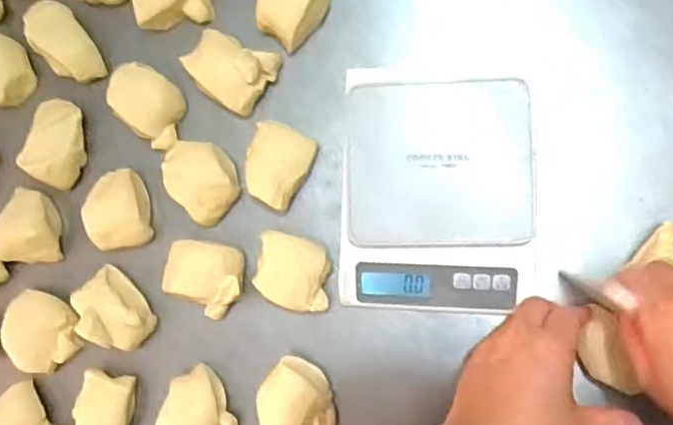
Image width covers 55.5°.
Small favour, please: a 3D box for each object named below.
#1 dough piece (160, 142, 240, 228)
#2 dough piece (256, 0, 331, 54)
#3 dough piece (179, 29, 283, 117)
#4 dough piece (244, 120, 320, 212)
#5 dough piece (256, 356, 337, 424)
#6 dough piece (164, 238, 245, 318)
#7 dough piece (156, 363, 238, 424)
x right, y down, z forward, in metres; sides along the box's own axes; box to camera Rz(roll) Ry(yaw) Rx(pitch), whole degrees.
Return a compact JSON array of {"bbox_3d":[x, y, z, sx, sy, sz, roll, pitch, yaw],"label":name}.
[{"bbox_3d":[-0.111,-0.027,0.530,0.052,0.030,0.065,-43,82,5],"label":"dough piece"},{"bbox_3d":[-0.034,-0.171,0.527,0.050,0.029,0.065,37,93,9],"label":"dough piece"},{"bbox_3d":[-0.088,-0.120,0.529,0.068,0.027,0.057,36,93,9],"label":"dough piece"},{"bbox_3d":[-0.048,-0.038,0.517,0.048,0.031,0.062,25,91,10],"label":"dough piece"},{"bbox_3d":[-0.032,0.149,0.508,0.057,0.048,0.066,-15,85,8],"label":"dough piece"},{"bbox_3d":[-0.108,0.054,0.516,0.062,0.041,0.059,7,88,10],"label":"dough piece"},{"bbox_3d":[-0.116,0.165,0.523,0.059,0.036,0.065,-26,83,7],"label":"dough piece"}]

